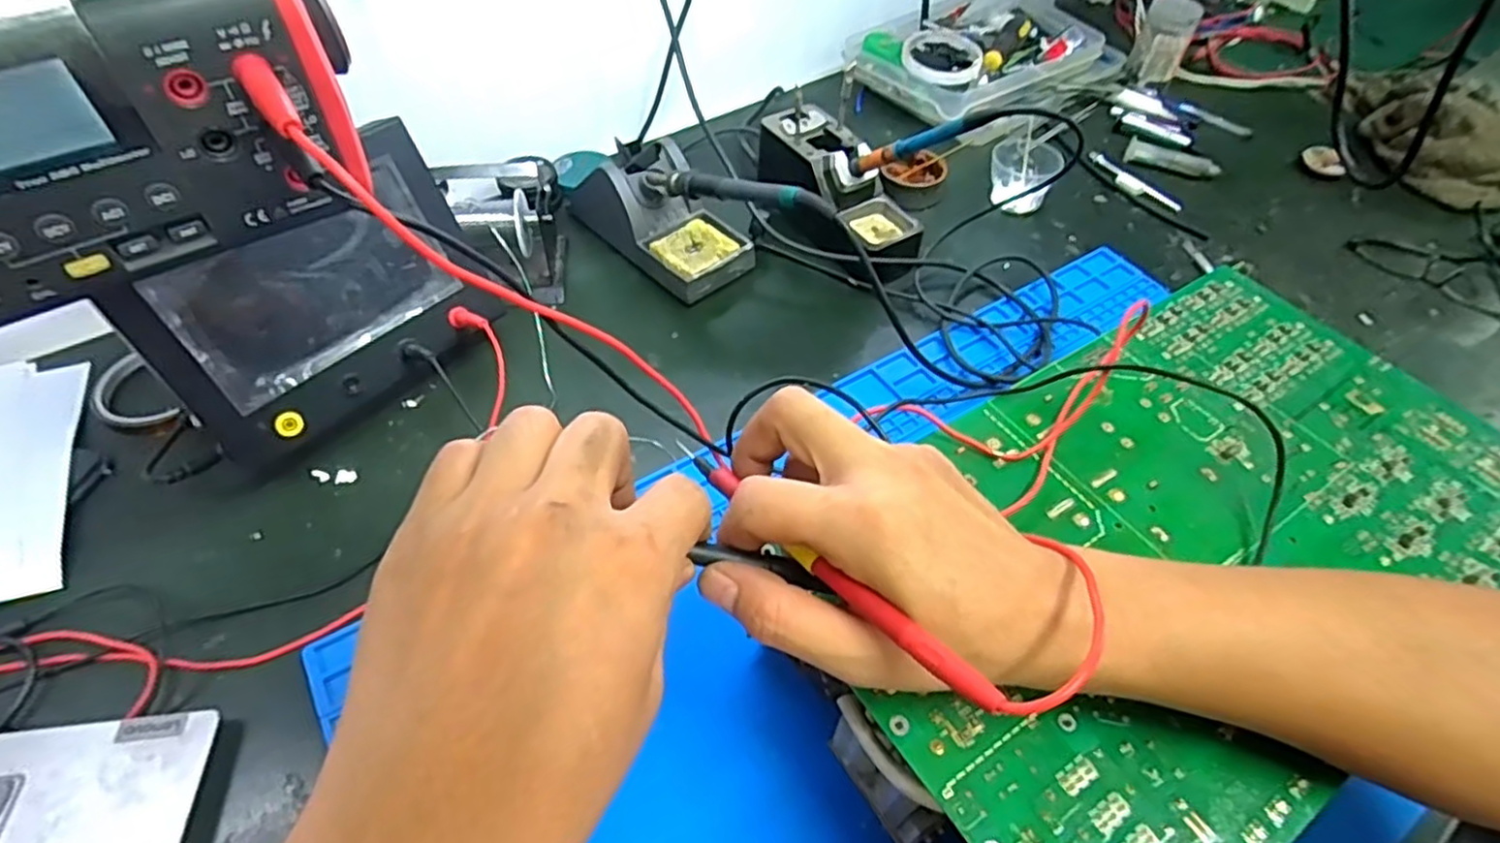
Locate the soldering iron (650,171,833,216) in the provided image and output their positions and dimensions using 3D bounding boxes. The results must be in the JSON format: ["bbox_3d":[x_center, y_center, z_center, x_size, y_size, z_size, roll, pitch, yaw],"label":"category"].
[{"bbox_3d":[-0.016,-0.173,0.539,0.014,0.018,0.205,-35,38,-27],"label":"soldering iron"}]

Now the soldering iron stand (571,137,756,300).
[{"bbox_3d":[-0.081,-0.184,0.622,0.176,0.064,0.086,39,59,23],"label":"soldering iron stand"}]

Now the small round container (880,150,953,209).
[{"bbox_3d":[0.162,-0.238,0.702,0.065,0.028,0.065,8,52,5],"label":"small round container"}]

